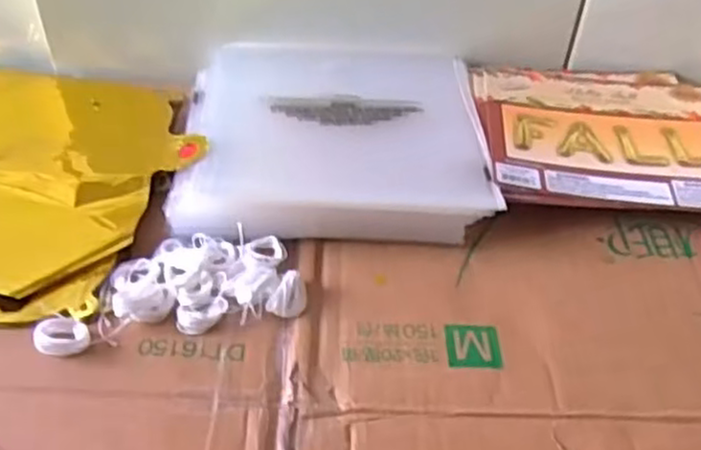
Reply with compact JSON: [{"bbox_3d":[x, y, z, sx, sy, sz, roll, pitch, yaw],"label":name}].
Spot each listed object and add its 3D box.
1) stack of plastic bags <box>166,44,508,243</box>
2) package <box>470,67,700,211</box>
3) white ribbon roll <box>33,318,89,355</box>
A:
[{"bbox_3d":[-0.013,-0.070,0.582,0.221,0.028,0.211,0,43,-4],"label":"stack of plastic bags"},{"bbox_3d":[0.202,-0.069,0.597,0.196,0.027,0.178,2,43,-1],"label":"package"},{"bbox_3d":[-0.170,0.066,0.442,0.029,0.012,0.023,-9,45,-13],"label":"white ribbon roll"}]

